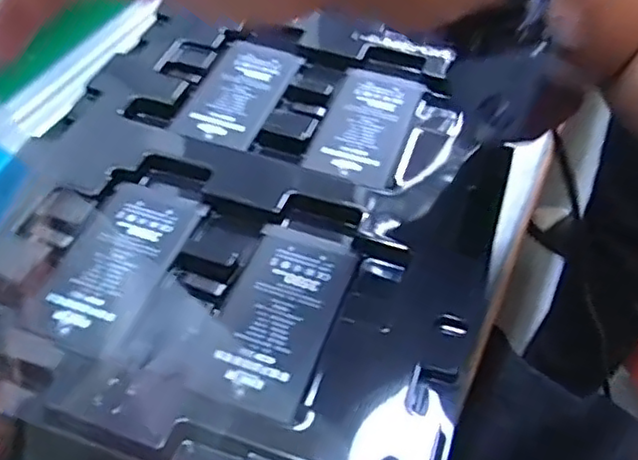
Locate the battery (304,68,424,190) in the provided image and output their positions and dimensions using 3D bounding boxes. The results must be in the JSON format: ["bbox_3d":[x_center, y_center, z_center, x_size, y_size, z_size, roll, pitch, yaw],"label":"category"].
[{"bbox_3d":[0.024,-0.056,0.336,0.044,0.006,0.085,16,50,11],"label":"battery"}]

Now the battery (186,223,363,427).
[{"bbox_3d":[-0.016,0.032,0.257,0.043,0.006,0.087,14,50,10],"label":"battery"}]

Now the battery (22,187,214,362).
[{"bbox_3d":[-0.085,0.012,0.271,0.046,0.005,0.086,16,50,12],"label":"battery"}]

